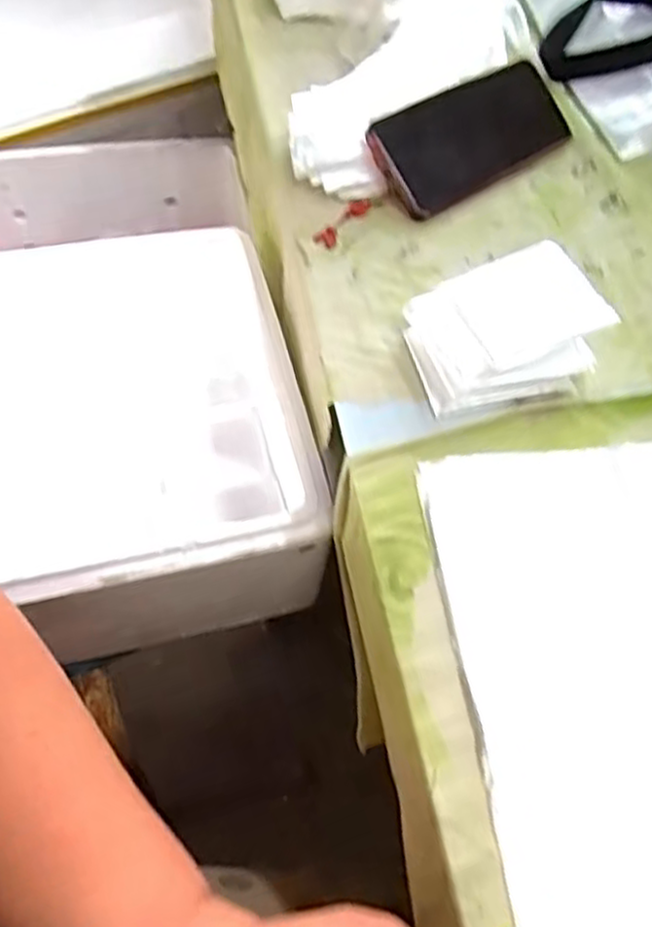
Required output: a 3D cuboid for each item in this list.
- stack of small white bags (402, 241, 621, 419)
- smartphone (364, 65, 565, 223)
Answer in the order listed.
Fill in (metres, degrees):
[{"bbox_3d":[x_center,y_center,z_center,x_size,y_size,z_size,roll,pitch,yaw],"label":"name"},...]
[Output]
[{"bbox_3d":[0.107,-0.078,0.437,0.104,0.045,0.082,-11,60,-9],"label":"stack of small white bags"},{"bbox_3d":[0.110,-0.240,0.541,0.159,0.007,0.071,-31,101,-18],"label":"smartphone"}]

